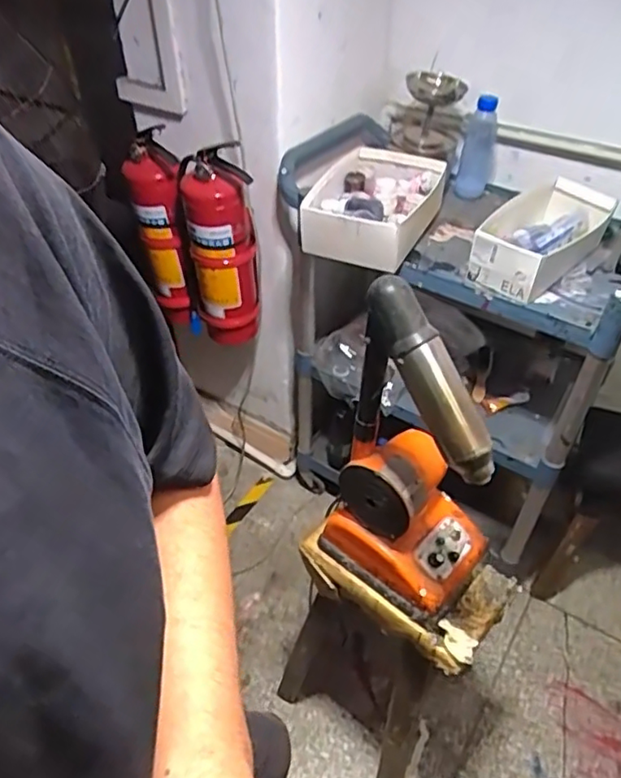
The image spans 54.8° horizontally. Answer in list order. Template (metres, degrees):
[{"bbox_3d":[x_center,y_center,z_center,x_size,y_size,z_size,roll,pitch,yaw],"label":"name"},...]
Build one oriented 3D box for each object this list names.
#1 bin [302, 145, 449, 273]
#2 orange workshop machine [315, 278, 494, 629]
[{"bbox_3d":[0.131,-0.357,1.182,0.215,0.110,0.320,16,45,18],"label":"bin"},{"bbox_3d":[0.158,0.095,0.866,0.226,0.498,0.184,29,50,29],"label":"orange workshop machine"}]

